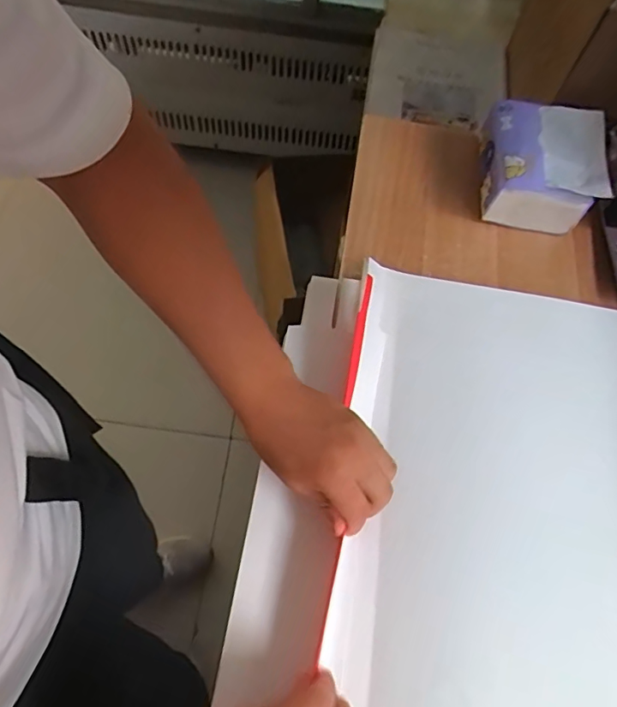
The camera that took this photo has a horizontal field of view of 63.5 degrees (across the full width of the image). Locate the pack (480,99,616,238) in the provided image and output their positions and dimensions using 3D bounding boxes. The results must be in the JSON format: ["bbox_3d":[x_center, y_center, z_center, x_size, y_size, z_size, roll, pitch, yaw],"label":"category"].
[{"bbox_3d":[0.262,-0.214,0.568,0.121,0.065,0.134,8,63,-1],"label":"pack"}]

